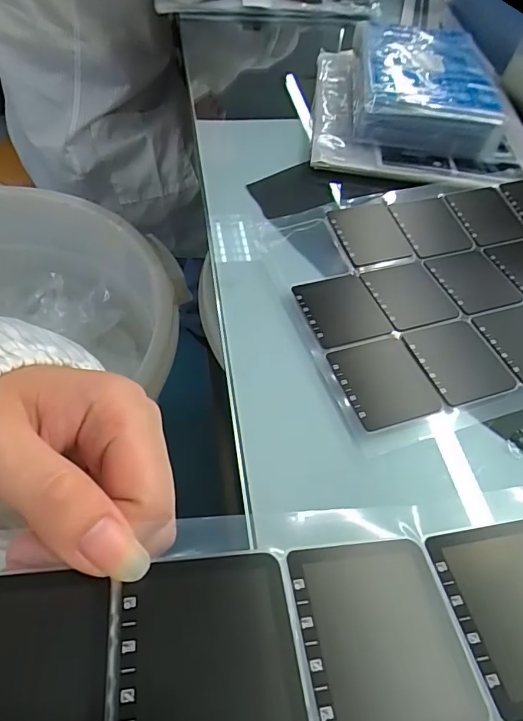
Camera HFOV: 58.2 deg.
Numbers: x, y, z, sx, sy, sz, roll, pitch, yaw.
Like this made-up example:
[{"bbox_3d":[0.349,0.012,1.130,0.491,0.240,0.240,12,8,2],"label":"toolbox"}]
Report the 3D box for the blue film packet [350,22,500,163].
[{"bbox_3d":[0.148,-0.268,0.456,0.124,0.048,0.188,5,52,0],"label":"blue film packet"}]

